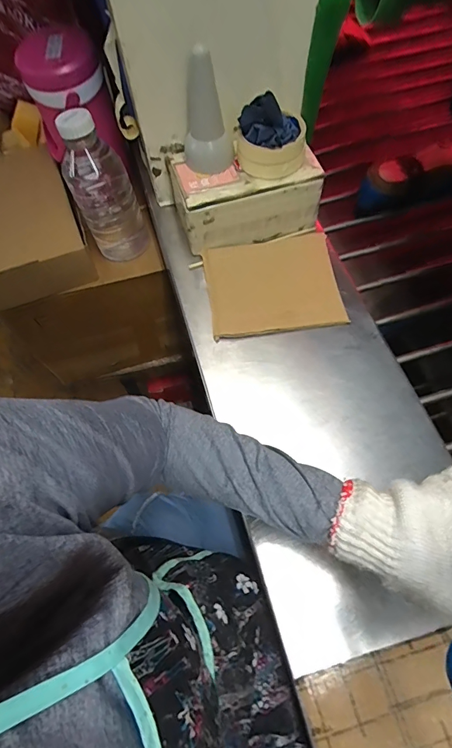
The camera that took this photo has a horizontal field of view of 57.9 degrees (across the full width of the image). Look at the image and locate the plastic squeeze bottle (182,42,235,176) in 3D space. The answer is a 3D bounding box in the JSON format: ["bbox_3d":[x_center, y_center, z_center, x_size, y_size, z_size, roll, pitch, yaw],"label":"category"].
[{"bbox_3d":[-0.026,-0.325,0.507,0.066,0.128,0.060,-7,61,-1],"label":"plastic squeeze bottle"}]

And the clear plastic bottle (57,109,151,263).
[{"bbox_3d":[-0.197,-0.298,0.649,0.094,0.227,0.111,-20,62,-8],"label":"clear plastic bottle"}]

